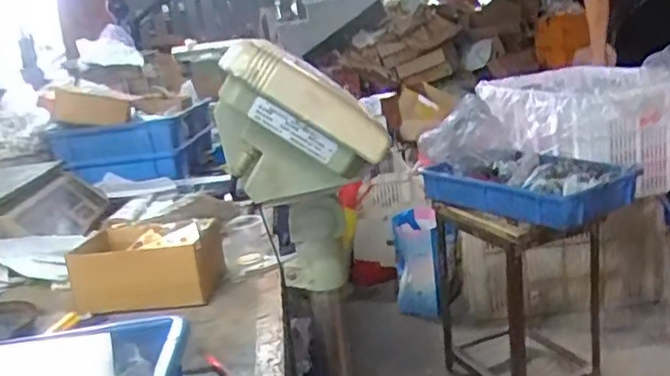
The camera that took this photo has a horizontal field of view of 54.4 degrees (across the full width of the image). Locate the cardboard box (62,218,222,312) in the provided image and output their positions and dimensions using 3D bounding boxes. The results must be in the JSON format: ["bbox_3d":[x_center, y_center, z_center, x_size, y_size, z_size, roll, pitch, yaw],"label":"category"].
[{"bbox_3d":[-0.213,0.088,0.761,0.156,0.067,0.123,-7,14,-2],"label":"cardboard box"}]

